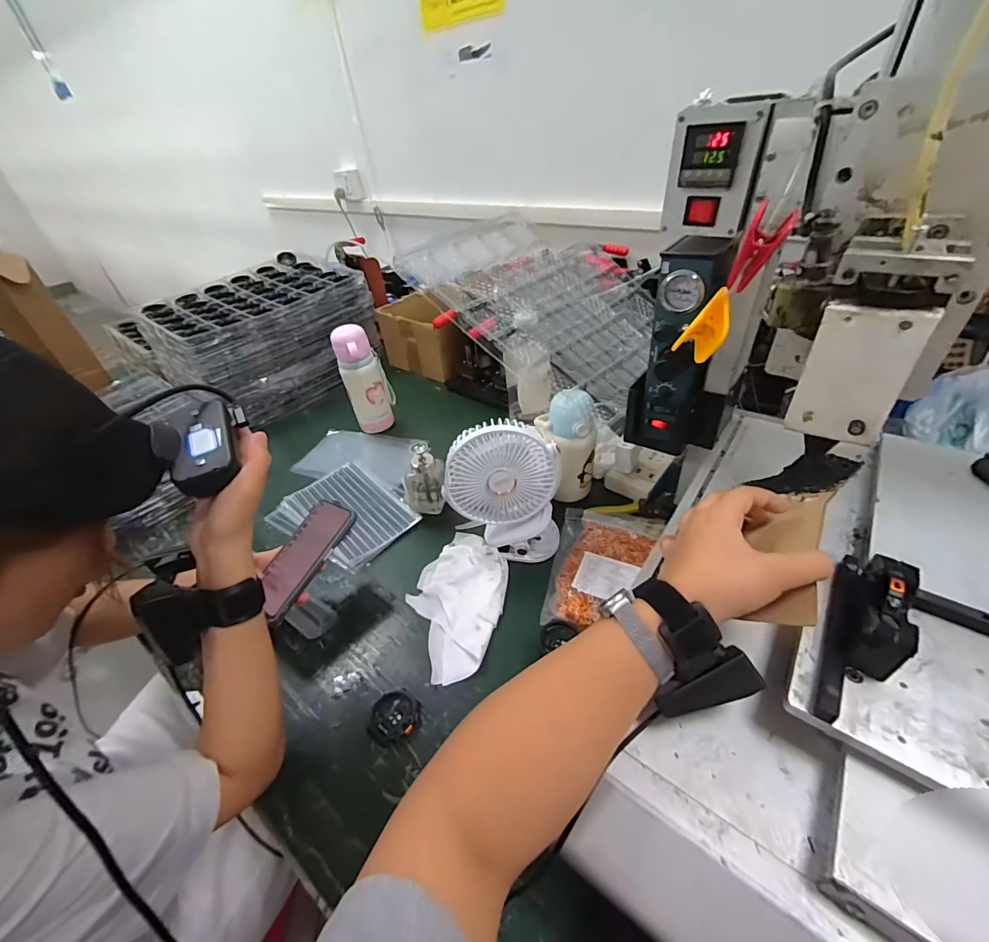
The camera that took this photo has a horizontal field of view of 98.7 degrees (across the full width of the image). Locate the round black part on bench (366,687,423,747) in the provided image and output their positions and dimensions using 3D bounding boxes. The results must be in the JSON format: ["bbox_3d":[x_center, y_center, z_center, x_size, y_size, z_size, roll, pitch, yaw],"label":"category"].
[{"bbox_3d":[-0.109,0.266,0.464,0.055,0.007,0.050,-18,42,-14],"label":"round black part on bench"}]

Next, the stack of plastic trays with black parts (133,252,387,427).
[{"bbox_3d":[-0.548,-0.327,1.039,0.290,0.236,0.432,23,48,30],"label":"stack of plastic trays with black parts"}]

